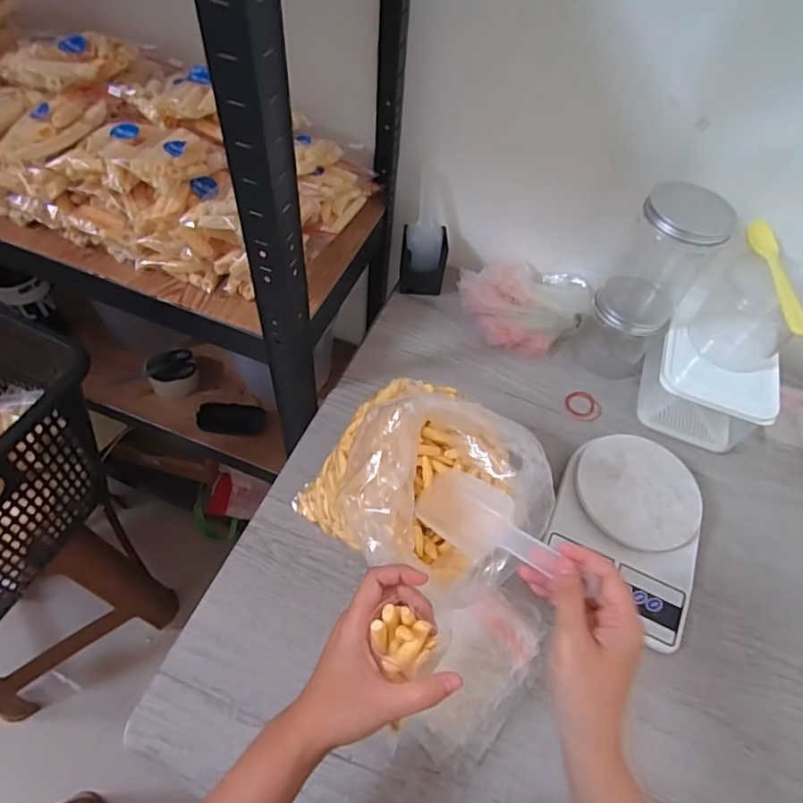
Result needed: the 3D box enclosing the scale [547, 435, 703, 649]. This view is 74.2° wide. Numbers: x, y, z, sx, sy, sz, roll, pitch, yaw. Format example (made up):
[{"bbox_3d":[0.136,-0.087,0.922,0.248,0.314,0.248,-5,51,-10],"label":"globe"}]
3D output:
[{"bbox_3d":[0.239,0.133,0.563,0.149,0.044,0.208,21,55,11],"label":"scale"}]

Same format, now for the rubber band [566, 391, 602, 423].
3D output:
[{"bbox_3d":[0.234,0.006,0.684,0.045,0.004,0.046,2,54,-3],"label":"rubber band"}]

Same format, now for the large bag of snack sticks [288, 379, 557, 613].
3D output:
[{"bbox_3d":[0.026,0.085,0.483,0.173,0.192,0.195,-29,61,-24],"label":"large bag of snack sticks"}]

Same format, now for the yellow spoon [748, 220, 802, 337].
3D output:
[{"bbox_3d":[0.393,-0.135,0.556,0.021,0.020,0.169,8,55,0],"label":"yellow spoon"}]

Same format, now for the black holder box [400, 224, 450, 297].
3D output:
[{"bbox_3d":[0.031,-0.196,0.751,0.067,0.076,0.051,4,53,-2],"label":"black holder box"}]

